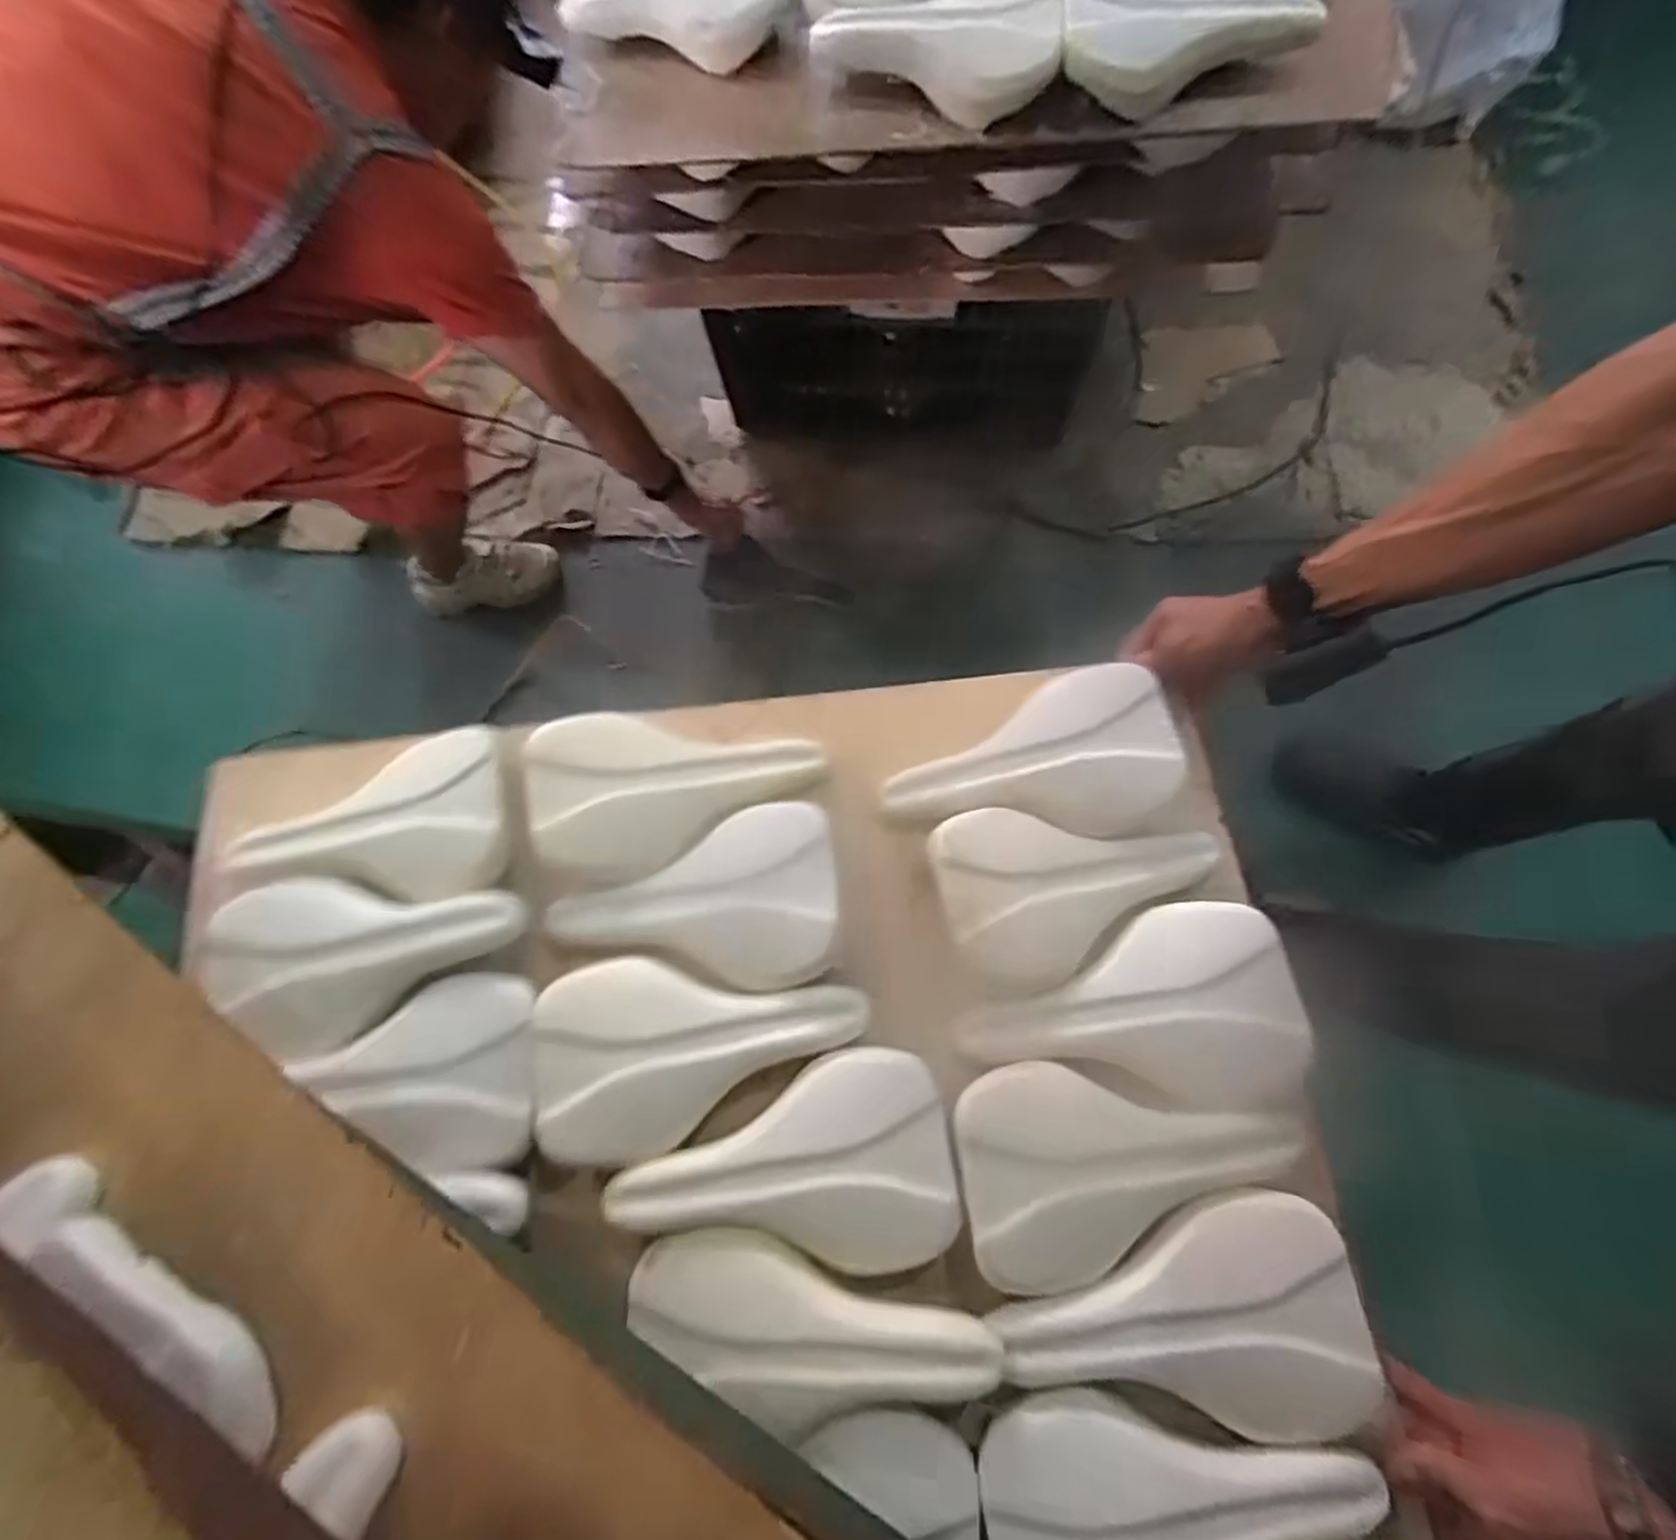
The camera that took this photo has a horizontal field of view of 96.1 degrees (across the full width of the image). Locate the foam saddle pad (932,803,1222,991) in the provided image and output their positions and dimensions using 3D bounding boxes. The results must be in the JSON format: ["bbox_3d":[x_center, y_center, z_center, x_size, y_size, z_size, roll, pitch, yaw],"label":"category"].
[{"bbox_3d":[0.174,0.073,0.532,0.208,0.058,0.123,-15,77,1],"label":"foam saddle pad"}]

